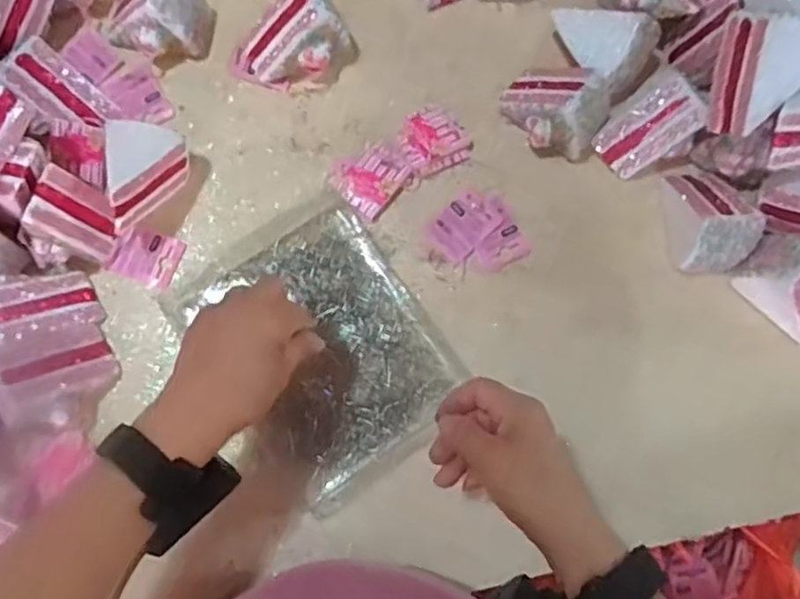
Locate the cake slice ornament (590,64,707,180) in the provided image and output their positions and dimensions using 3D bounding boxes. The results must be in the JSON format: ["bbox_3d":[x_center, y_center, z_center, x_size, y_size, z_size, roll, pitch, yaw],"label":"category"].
[{"bbox_3d":[0.221,-0.153,0.585,0.064,0.067,0.076,42,81,7],"label":"cake slice ornament"}]

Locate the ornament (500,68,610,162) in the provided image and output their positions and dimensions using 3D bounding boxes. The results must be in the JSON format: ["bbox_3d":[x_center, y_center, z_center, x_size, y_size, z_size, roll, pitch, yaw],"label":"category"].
[{"bbox_3d":[0.137,-0.170,0.590,0.093,0.066,0.068,30,79,5],"label":"ornament"}]

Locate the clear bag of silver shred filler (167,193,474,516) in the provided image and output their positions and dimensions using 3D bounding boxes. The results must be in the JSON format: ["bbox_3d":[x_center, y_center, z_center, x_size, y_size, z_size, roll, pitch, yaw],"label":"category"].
[{"bbox_3d":[-0.064,0.037,0.571,0.177,0.017,0.219,-37,81,-8],"label":"clear bag of silver shred filler"}]

